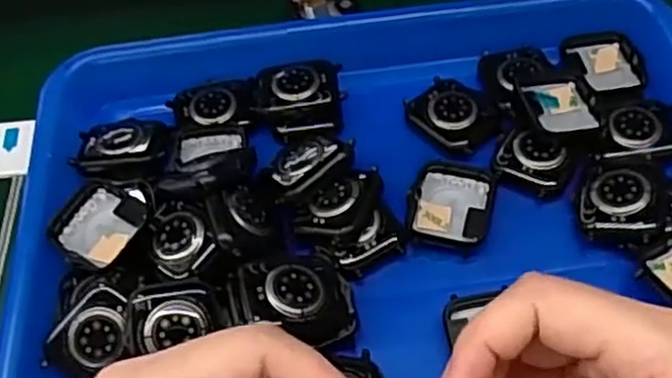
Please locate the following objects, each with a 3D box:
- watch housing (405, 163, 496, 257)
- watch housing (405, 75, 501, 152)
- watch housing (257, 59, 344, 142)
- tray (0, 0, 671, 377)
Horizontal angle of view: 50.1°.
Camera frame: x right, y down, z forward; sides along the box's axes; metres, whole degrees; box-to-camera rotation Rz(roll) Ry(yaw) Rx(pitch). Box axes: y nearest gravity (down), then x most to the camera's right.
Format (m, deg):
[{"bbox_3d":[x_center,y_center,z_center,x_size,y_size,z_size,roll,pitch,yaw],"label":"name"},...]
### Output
[{"bbox_3d":[0.053,0.007,0.333,0.037,0.009,0.043,10,56,11],"label":"watch housing"},{"bbox_3d":[0.059,-0.039,0.361,0.039,0.008,0.045,-33,59,-19],"label":"watch housing"},{"bbox_3d":[-0.018,-0.049,0.366,0.042,0.012,0.046,-10,54,-3],"label":"watch housing"},{"bbox_3d":[0.023,0.007,0.333,0.326,0.039,0.265,-6,54,0],"label":"tray"}]

